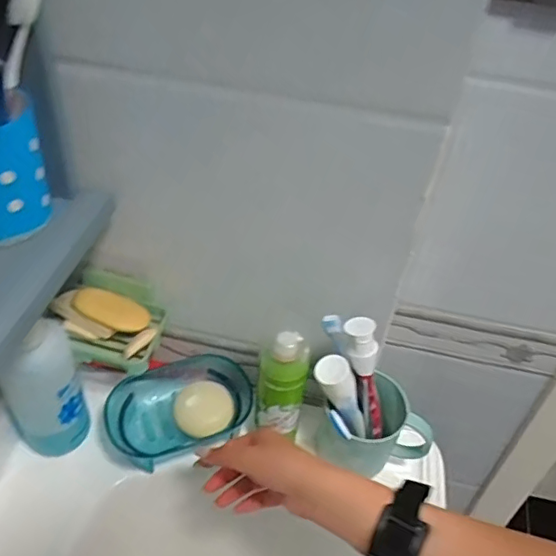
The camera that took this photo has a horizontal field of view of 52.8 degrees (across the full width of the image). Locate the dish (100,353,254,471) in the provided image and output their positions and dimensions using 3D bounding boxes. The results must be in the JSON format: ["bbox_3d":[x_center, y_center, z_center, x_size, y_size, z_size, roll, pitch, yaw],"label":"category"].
[{"bbox_3d":[-0.107,0.143,0.607,0.158,0.043,0.112,-8,43,-16],"label":"dish"}]

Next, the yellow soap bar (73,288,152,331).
[{"bbox_3d":[-0.178,0.034,0.600,0.080,0.014,0.039,23,52,-4],"label":"yellow soap bar"}]

